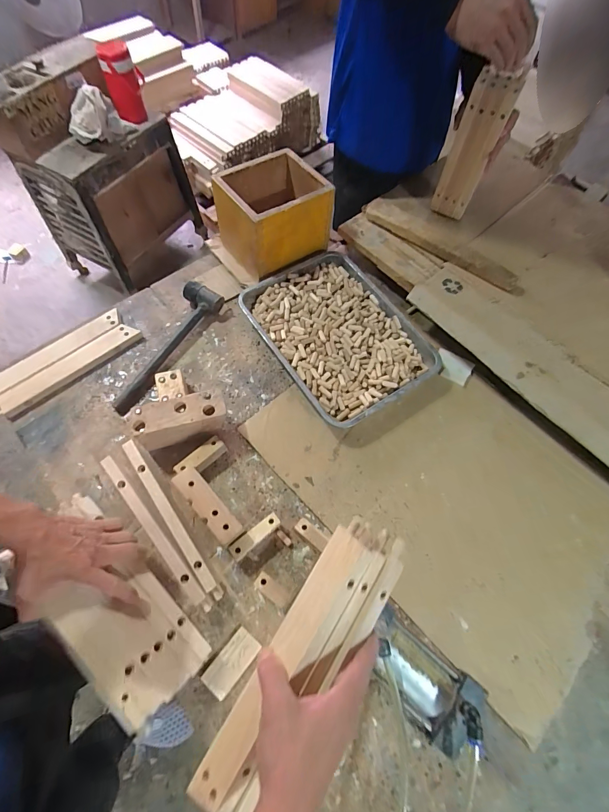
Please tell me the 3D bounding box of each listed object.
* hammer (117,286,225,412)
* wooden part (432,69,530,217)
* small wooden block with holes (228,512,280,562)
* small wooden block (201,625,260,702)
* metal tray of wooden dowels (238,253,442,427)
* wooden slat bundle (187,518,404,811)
[{"bbox_3d":[-0.284,-0.123,0.773,0.091,0.049,0.327,23,66,7],"label":"hammer"},{"bbox_3d":[0.346,-0.526,0.778,0.087,0.270,0.036,23,69,10],"label":"wooden part"},{"bbox_3d":[-0.083,0.224,0.632,0.092,0.041,0.026,-34,72,-18],"label":"small wooden block with holes"},{"bbox_3d":[-0.113,0.393,0.565,0.045,0.012,0.088,39,68,13],"label":"small wooden block"},{"bbox_3d":[0.070,-0.159,0.806,0.292,0.038,0.391,-30,70,-17],"label":"metal tray of wooden dowels"},{"bbox_3d":[-0.006,0.257,0.369,0.079,0.032,0.299,35,82,15],"label":"wooden slat bundle"}]

